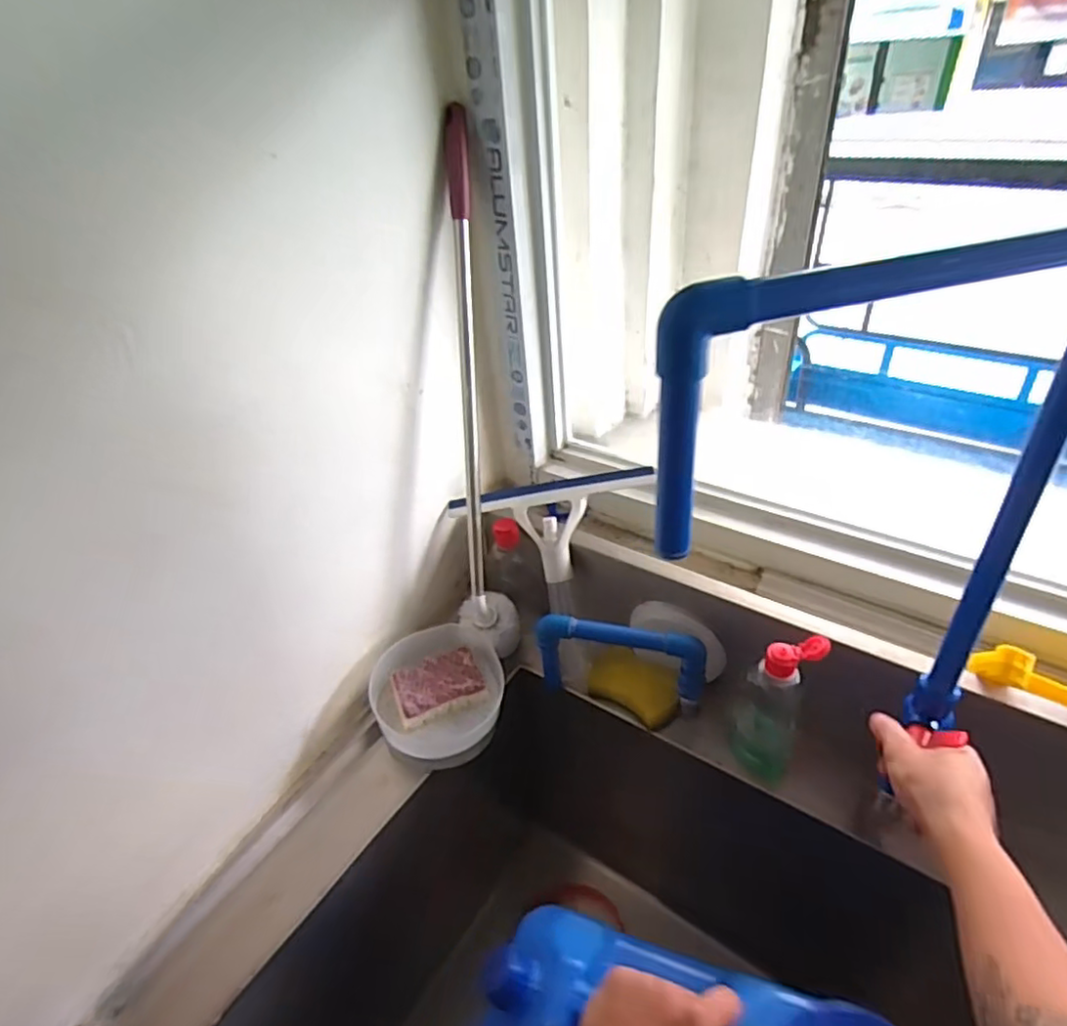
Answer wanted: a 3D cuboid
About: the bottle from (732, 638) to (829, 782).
[{"bbox_3d":[0.238,0.193,0.634,0.066,0.173,0.053,15,42,25],"label":"bottle"}]

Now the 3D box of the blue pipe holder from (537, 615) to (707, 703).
[{"bbox_3d":[0.096,0.164,0.705,0.182,0.103,0.026,7,39,16],"label":"blue pipe holder"}]

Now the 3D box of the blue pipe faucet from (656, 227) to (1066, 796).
[{"bbox_3d":[0.199,0.026,0.400,0.261,0.366,0.028,-9,37,-5],"label":"blue pipe faucet"}]

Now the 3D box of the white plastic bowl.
[{"bbox_3d":[-0.103,0.209,0.724,0.152,0.084,0.132,-34,45,-32],"label":"white plastic bowl"}]

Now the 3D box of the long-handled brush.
[{"bbox_3d":[-0.066,-0.116,0.720,0.070,0.587,0.094,-1,16,6],"label":"long-handled brush"}]

